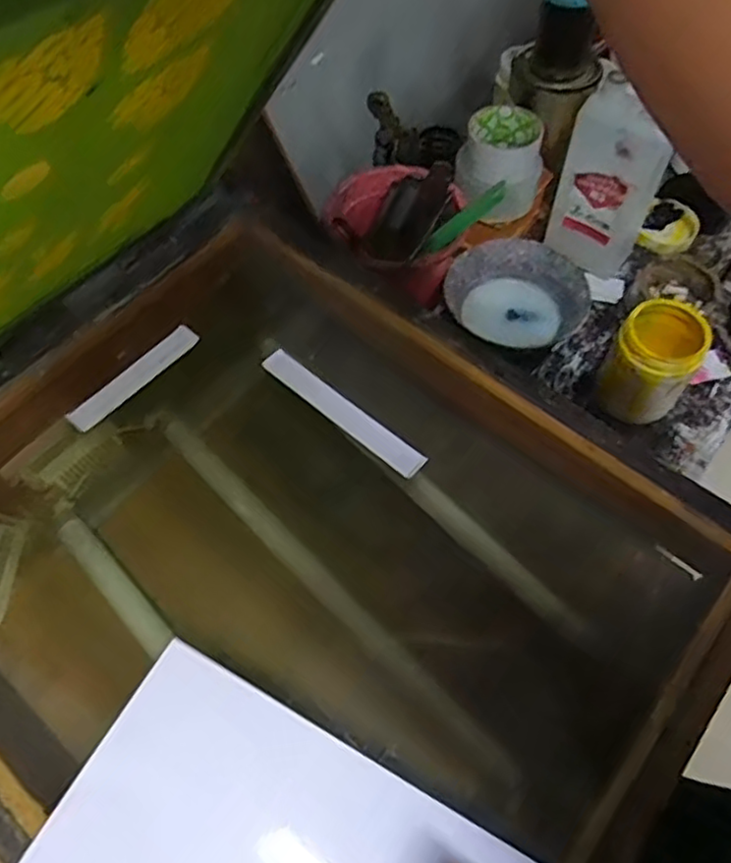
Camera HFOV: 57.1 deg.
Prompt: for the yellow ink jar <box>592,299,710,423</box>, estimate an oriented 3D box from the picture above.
[{"bbox_3d":[0.296,-0.073,0.689,0.075,0.121,0.083,31,65,18],"label":"yellow ink jar"}]

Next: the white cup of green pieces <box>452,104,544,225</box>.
[{"bbox_3d":[0.159,-0.314,0.795,0.098,0.088,0.084,21,62,13],"label":"white cup of green pieces"}]

